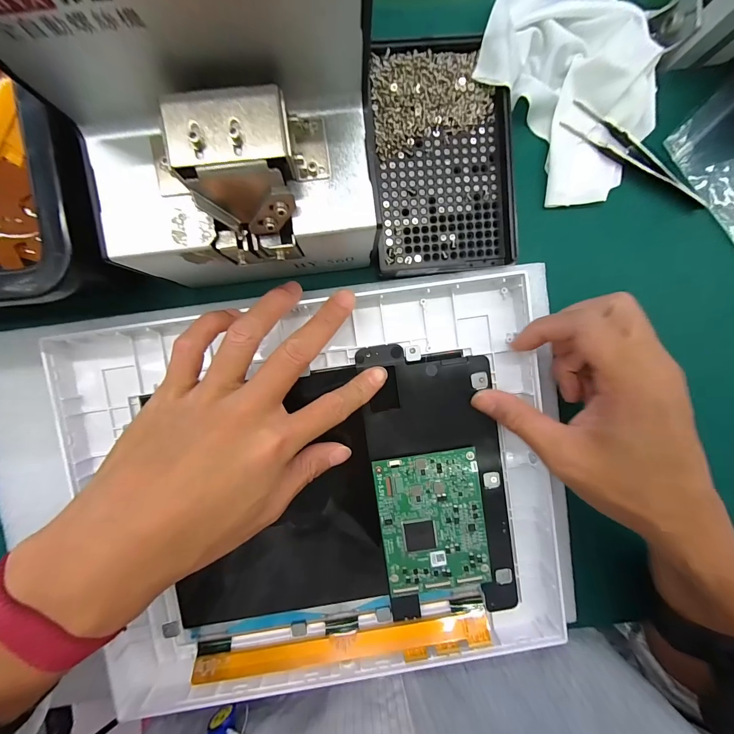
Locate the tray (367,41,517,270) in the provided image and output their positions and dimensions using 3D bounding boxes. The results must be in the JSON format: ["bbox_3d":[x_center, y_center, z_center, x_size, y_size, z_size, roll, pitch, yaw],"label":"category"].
[{"bbox_3d":[0.048,-0.132,0.209,0.091,0.014,0.137,-6,93,-2],"label":"tray"}]

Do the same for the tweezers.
[{"bbox_3d":[0.184,-0.142,0.221,0.113,0.007,0.016,31,91,-5],"label":"tweezers"}]

